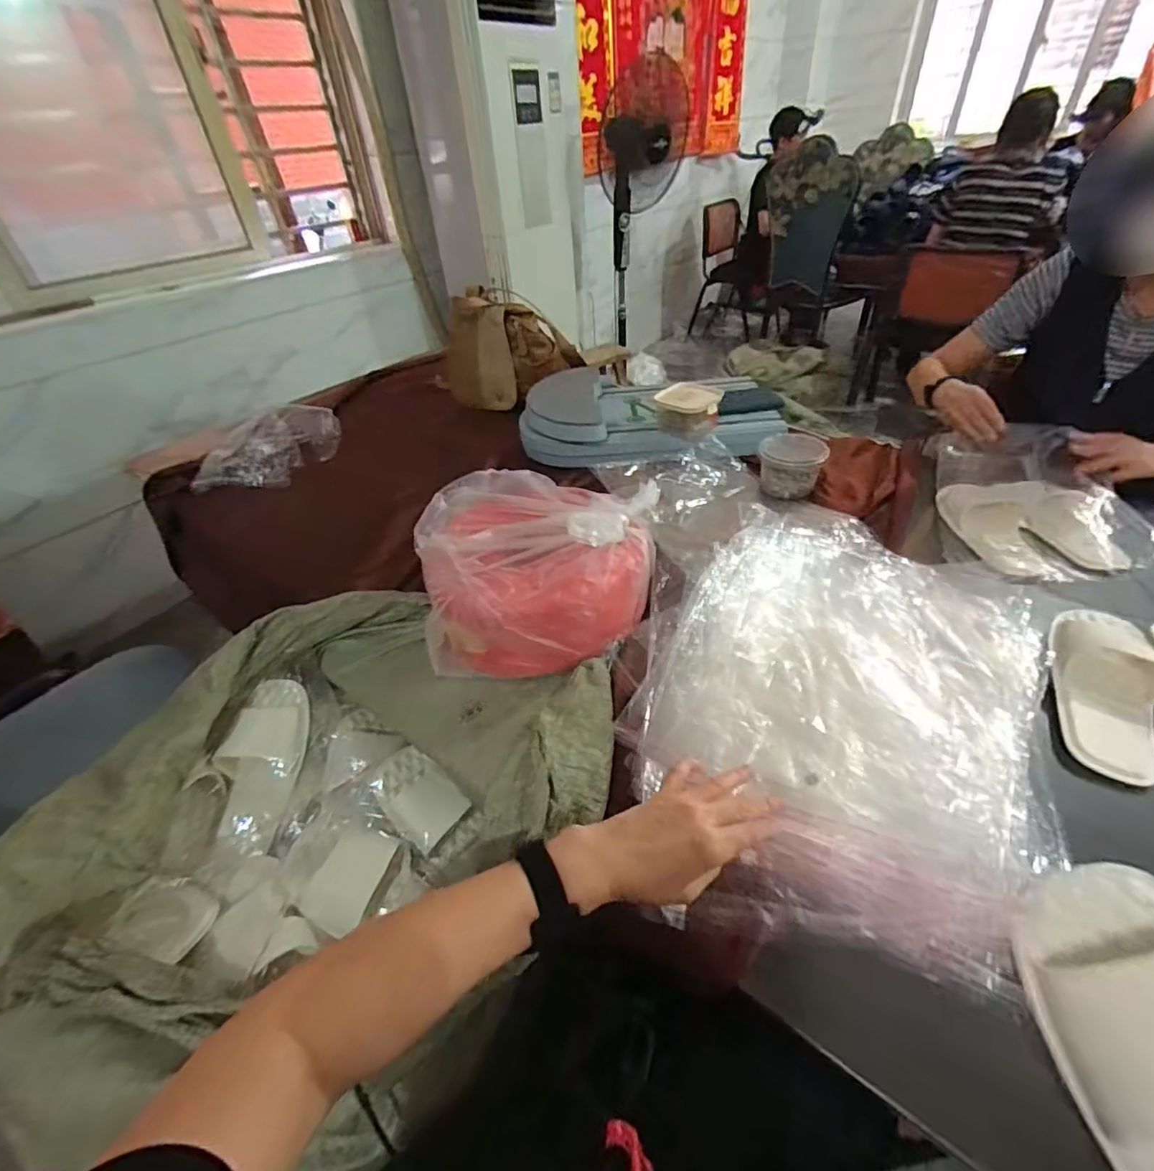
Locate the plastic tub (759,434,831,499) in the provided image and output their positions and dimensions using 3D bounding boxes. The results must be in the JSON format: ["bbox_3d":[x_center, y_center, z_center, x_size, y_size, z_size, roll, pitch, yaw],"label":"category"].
[{"bbox_3d":[0.378,-0.212,0.958,0.099,0.087,0.091,-3,40,2],"label":"plastic tub"}]

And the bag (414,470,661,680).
[{"bbox_3d":[-0.043,-0.028,0.726,0.314,0.154,0.253,-9,40,-5],"label":"bag"}]

